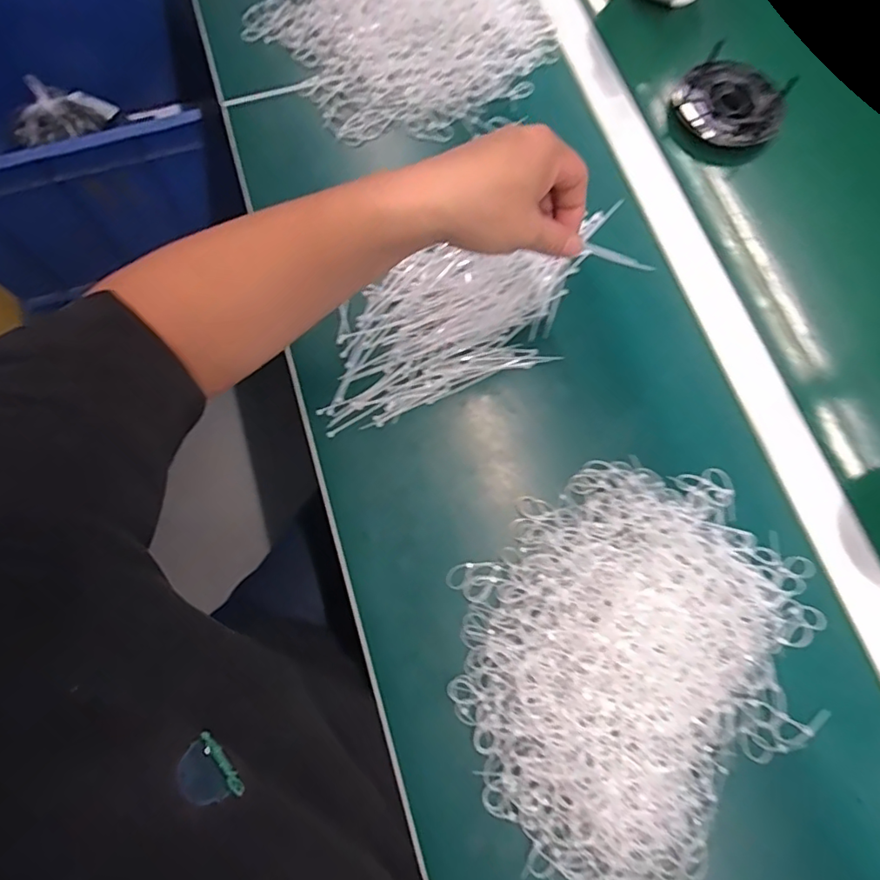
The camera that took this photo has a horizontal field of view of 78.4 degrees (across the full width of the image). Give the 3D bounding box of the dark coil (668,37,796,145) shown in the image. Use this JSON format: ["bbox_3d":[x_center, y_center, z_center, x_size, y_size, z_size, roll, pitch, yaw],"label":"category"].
[{"bbox_3d":[0.280,-0.324,0.526,0.104,0.033,0.088,39,79,11],"label":"dark coil"}]

